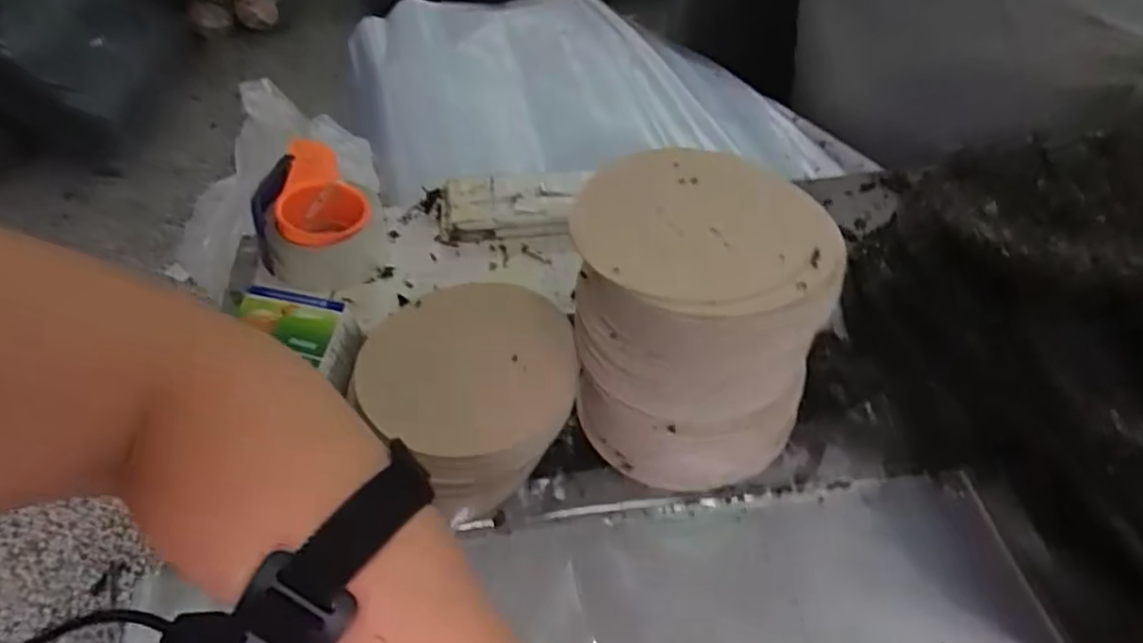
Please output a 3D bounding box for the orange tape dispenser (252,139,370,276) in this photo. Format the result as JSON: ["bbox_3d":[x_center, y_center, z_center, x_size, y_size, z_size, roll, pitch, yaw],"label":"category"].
[{"bbox_3d":[-0.239,-0.107,0.661,0.094,0.063,0.134,-19,49,-15],"label":"orange tape dispenser"}]

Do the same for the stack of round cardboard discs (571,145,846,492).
[{"bbox_3d":[0.086,0.001,0.525,0.156,0.170,0.176,2,47,4],"label":"stack of round cardboard discs"}]

